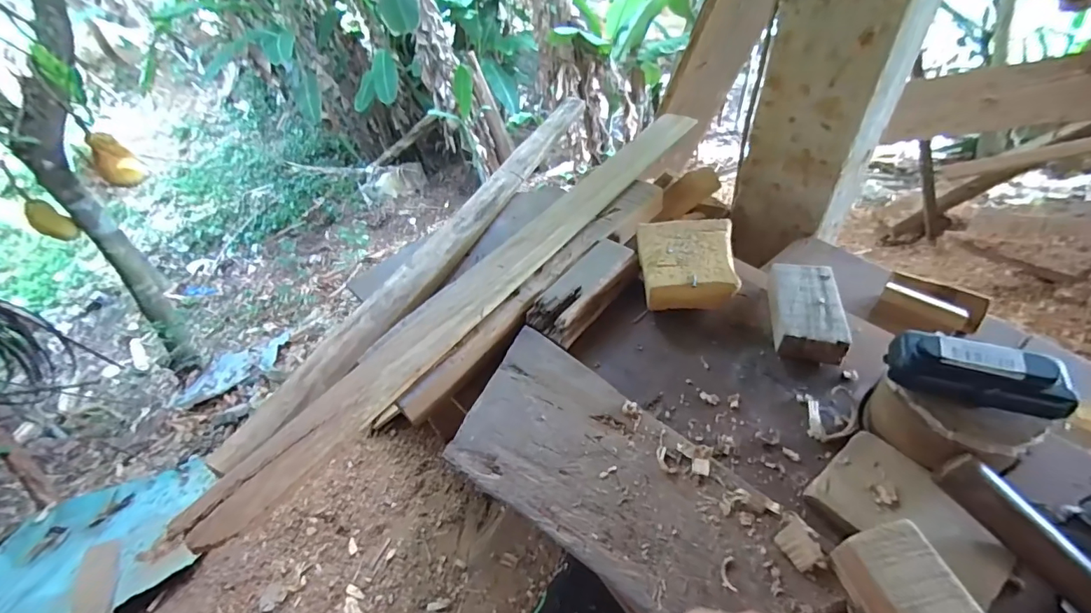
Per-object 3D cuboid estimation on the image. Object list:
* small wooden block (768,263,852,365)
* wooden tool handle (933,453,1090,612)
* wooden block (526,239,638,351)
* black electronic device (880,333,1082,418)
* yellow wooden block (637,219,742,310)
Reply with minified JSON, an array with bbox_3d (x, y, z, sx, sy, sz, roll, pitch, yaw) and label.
[{"bbox_3d":[0.278,0.004,0.507,0.067,0.037,0.118,7,51,15],"label":"small wooden block"},{"bbox_3d":[0.337,0.161,0.324,0.028,0.024,0.124,-29,64,-19],"label":"wooden tool handle"},{"bbox_3d":[0.046,-0.021,0.565,0.059,0.031,0.158,28,59,29],"label":"wooden block"},{"bbox_3d":[0.326,0.051,0.354,0.108,0.033,0.042,20,55,24],"label":"black electronic device"},{"bbox_3d":[0.170,-0.054,0.569,0.108,0.035,0.128,2,50,11],"label":"yellow wooden block"}]

